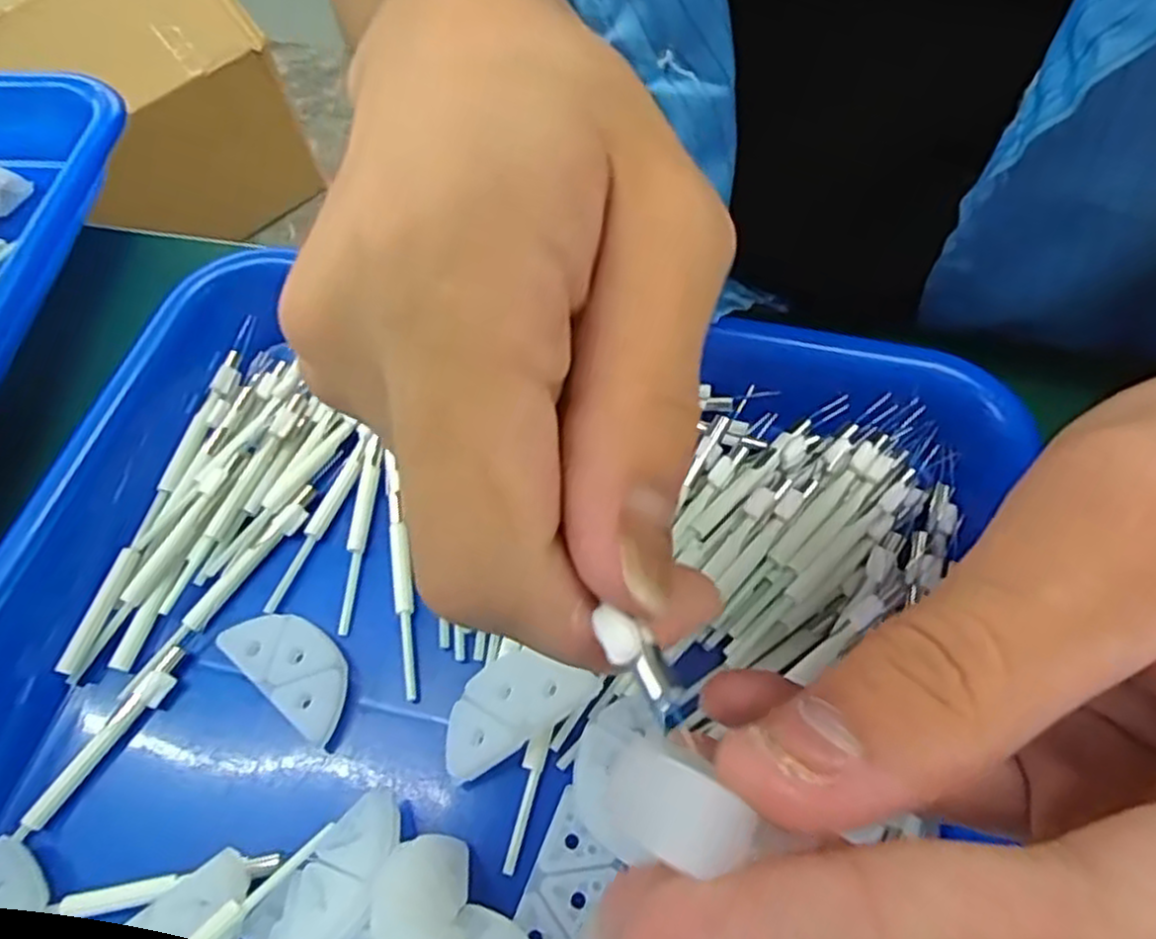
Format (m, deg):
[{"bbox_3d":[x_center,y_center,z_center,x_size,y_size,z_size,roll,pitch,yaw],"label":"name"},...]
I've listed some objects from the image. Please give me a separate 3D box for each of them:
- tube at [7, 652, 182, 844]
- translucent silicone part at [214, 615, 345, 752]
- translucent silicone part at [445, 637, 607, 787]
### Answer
[{"bbox_3d":[-0.115,0.067,0.182,0.008,0.004,0.050,26,66,17],"label":"tube"},{"bbox_3d":[-0.071,0.050,0.189,0.038,0.006,0.019,35,69,21],"label":"translucent silicone part"},{"bbox_3d":[-0.016,0.054,0.176,0.038,0.009,0.021,-28,63,-11],"label":"translucent silicone part"}]

